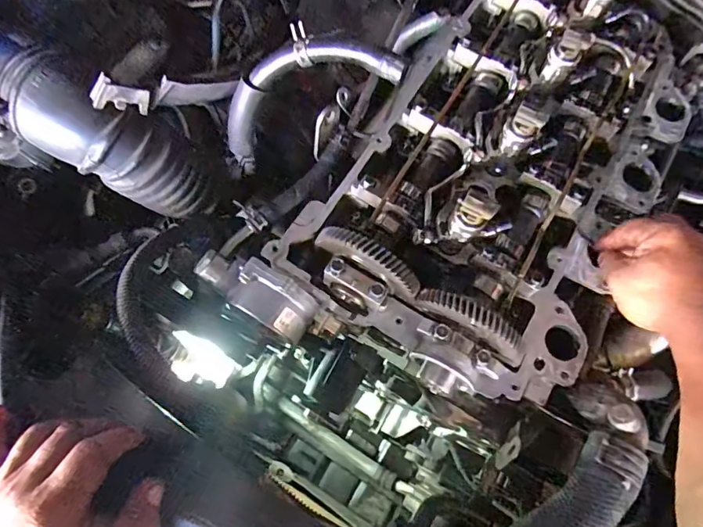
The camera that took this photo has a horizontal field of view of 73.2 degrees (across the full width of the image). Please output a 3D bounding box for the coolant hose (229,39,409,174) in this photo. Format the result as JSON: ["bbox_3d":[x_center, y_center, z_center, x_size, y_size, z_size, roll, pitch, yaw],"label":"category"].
[{"bbox_3d":[-0.051,-0.145,0.419,0.208,0.062,0.054,-19,72,35],"label":"coolant hose"}]

